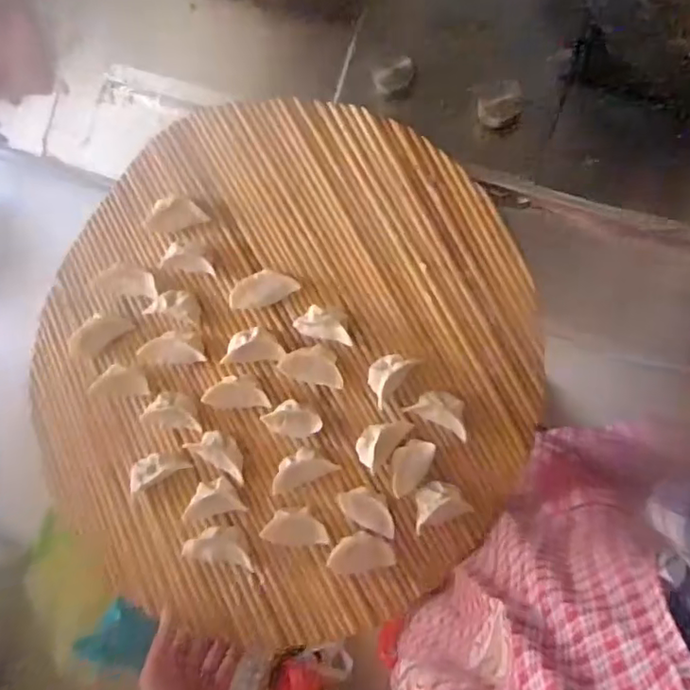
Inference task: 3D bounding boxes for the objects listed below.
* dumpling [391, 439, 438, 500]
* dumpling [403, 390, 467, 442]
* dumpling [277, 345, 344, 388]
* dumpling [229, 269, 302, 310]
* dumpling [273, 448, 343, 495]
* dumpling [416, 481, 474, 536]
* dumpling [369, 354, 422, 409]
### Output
[{"bbox_3d":[0.060,0.112,0.526,0.033,0.029,0.053,21,96,7],"label":"dumpling"},{"bbox_3d":[0.093,0.061,0.532,0.059,0.026,0.032,29,96,6],"label":"dumpling"},{"bbox_3d":[-0.030,0.019,0.543,0.059,0.028,0.037,12,94,8],"label":"dumpling"},{"bbox_3d":[-0.080,-0.054,0.555,0.068,0.023,0.031,-18,90,9],"label":"dumpling"},{"bbox_3d":[-0.041,0.116,0.532,0.058,0.021,0.031,-24,89,9],"label":"dumpling"},{"bbox_3d":[0.086,0.145,0.520,0.051,0.026,0.038,-19,90,9],"label":"dumpling"},{"bbox_3d":[0.040,0.027,0.536,0.032,0.026,0.053,40,98,5],"label":"dumpling"}]

